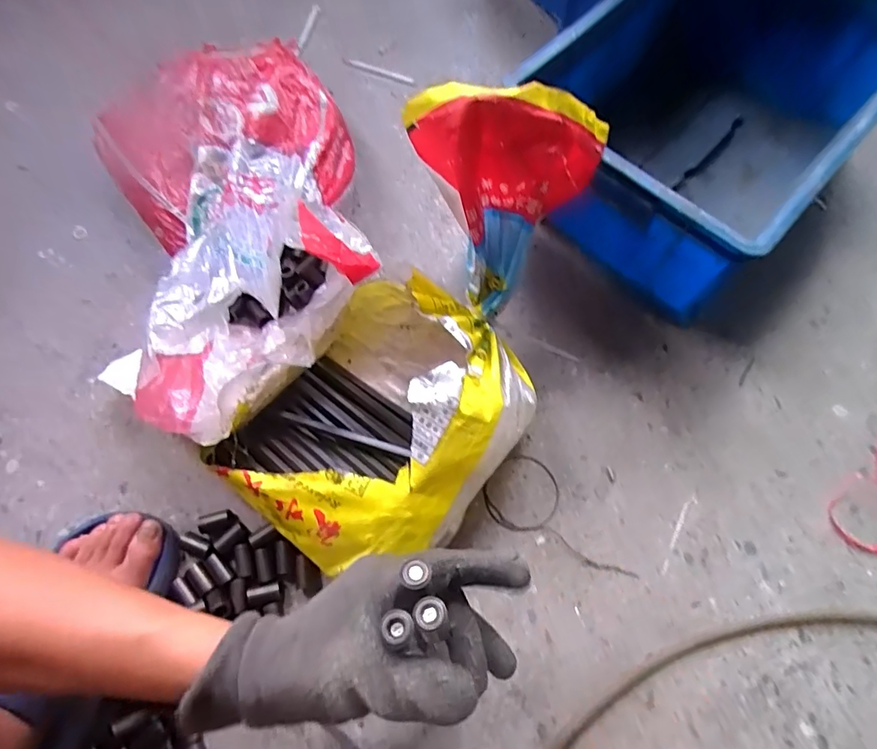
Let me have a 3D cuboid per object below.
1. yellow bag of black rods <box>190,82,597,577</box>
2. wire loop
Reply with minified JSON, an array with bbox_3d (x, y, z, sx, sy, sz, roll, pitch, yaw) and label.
[{"bbox_3d":[-0.018,-0.039,0.426,0.216,0.242,0.384,26,72,11],"label":"yellow bag of black rods"},{"bbox_3d":[0.123,0.138,0.487,0.159,0.007,0.074,27,72,11],"label":"wire loop"}]

